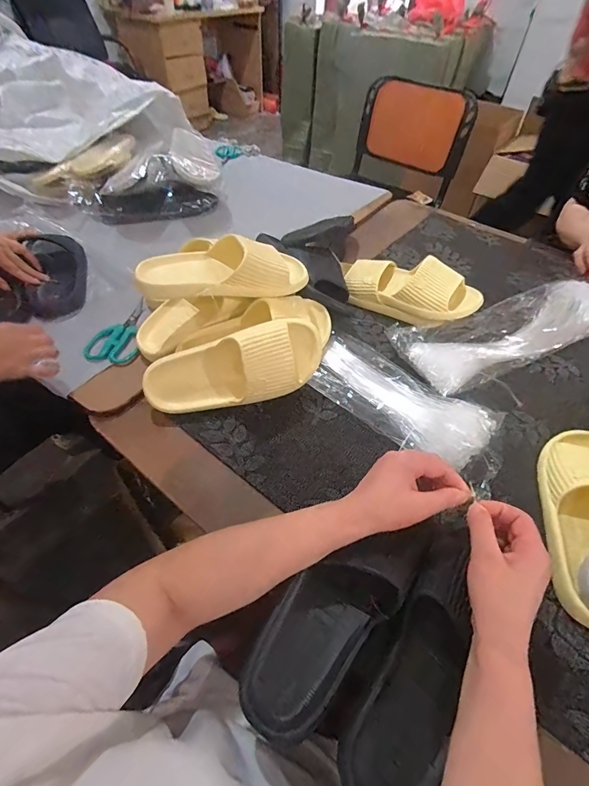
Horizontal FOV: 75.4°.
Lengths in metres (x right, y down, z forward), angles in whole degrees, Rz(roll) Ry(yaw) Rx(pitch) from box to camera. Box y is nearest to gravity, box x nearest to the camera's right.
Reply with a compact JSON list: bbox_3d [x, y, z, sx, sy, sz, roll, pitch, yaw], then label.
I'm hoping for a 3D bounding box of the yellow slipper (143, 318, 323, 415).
[{"bbox_3d":[-0.083,-0.034,0.532,0.250,0.103,0.083,-21,29,-6],"label":"yellow slipper"}]

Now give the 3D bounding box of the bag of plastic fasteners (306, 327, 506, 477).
[{"bbox_3d":[0.150,0.000,0.564,0.291,0.044,0.138,37,58,26],"label":"bag of plastic fasteners"}]

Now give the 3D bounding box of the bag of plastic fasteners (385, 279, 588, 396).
[{"bbox_3d":[0.385,-0.115,0.678,0.444,0.043,0.143,-20,53,-18],"label":"bag of plastic fasteners"}]

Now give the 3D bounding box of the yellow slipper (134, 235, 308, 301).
[{"bbox_3d":[-0.102,-0.178,0.553,0.242,0.064,0.090,-14,51,-14],"label":"yellow slipper"}]

